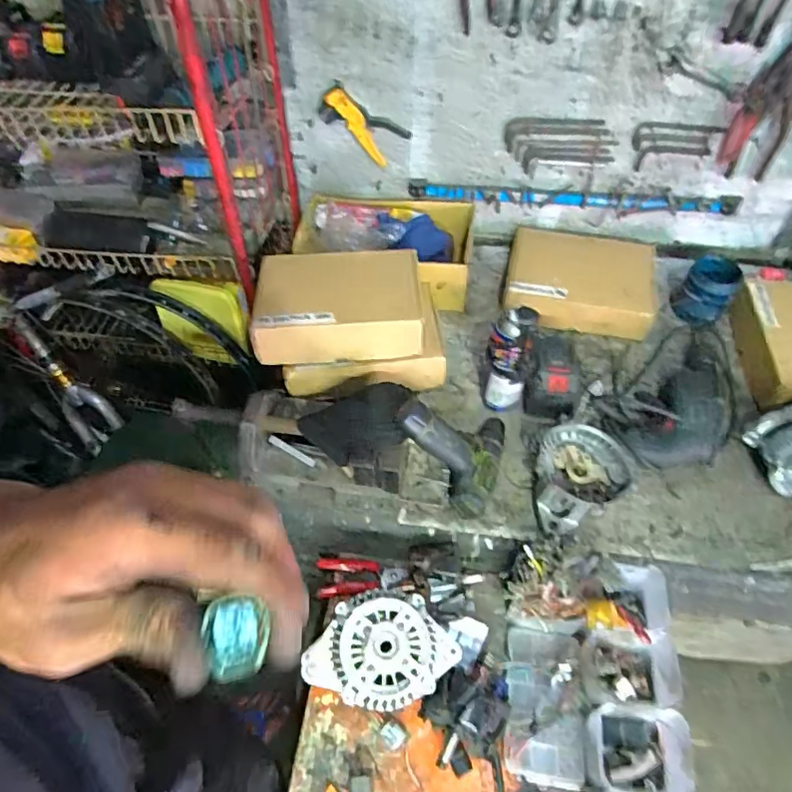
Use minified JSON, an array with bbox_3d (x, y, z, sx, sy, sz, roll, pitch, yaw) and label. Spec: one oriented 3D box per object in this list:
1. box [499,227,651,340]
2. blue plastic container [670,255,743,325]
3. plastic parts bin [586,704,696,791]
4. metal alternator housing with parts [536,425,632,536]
[{"bbox_3d":[0.370,-0.236,1.129,0.279,0.074,0.247,8,53,7],"label":"box"},{"bbox_3d":[0.594,-0.202,1.075,0.094,0.082,0.104,31,59,22],"label":"blue plastic container"},{"bbox_3d":[0.292,0.431,0.681,0.105,0.067,0.089,6,53,5],"label":"plastic parts bin"},{"bbox_3d":[0.266,0.119,0.847,0.170,0.061,0.130,-32,59,-21],"label":"metal alternator housing with parts"}]

